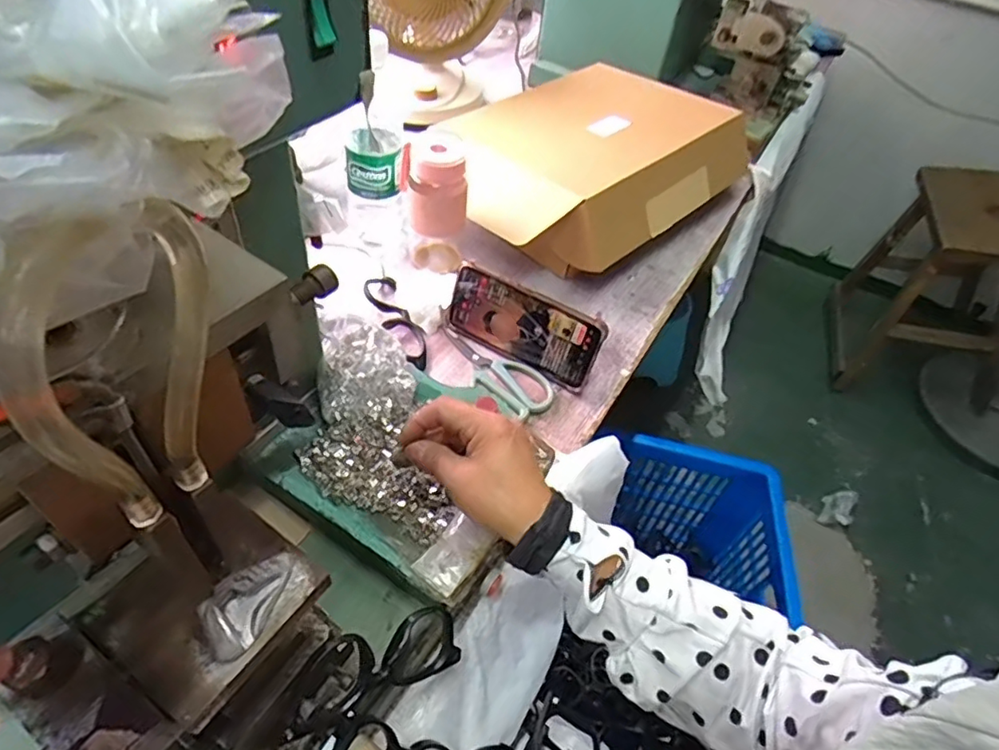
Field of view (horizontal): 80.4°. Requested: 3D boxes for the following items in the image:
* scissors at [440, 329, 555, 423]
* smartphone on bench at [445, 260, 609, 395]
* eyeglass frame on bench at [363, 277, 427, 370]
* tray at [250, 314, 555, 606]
[{"bbox_3d":[-0.004,-0.010,0.615,0.056,0.010,0.142,-33,61,-29],"label":"scissors"},{"bbox_3d":[0.023,-0.051,0.607,0.165,0.081,0.007,29,33,14],"label":"smartphone on bench"},{"bbox_3d":[-0.111,-0.065,0.638,0.043,0.020,0.144,-19,55,-21],"label":"eyeglass frame on bench"},{"bbox_3d":[-0.080,0.051,0.453,0.205,0.030,0.166,24,52,14],"label":"tray"}]

